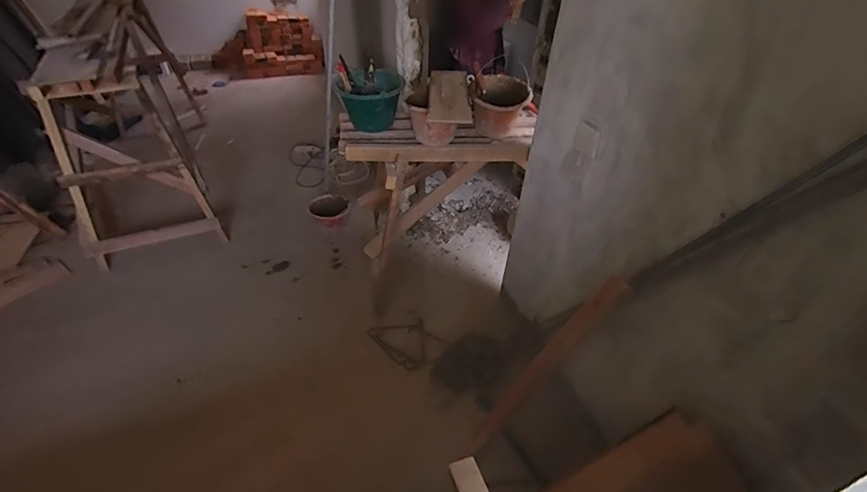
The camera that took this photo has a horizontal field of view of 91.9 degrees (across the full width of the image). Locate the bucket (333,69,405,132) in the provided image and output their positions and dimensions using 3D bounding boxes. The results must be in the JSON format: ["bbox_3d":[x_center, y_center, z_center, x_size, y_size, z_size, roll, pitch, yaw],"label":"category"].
[{"bbox_3d":[-0.265,-0.600,1.762,0.278,0.203,0.262,-3,40,-8],"label":"bucket"}]

